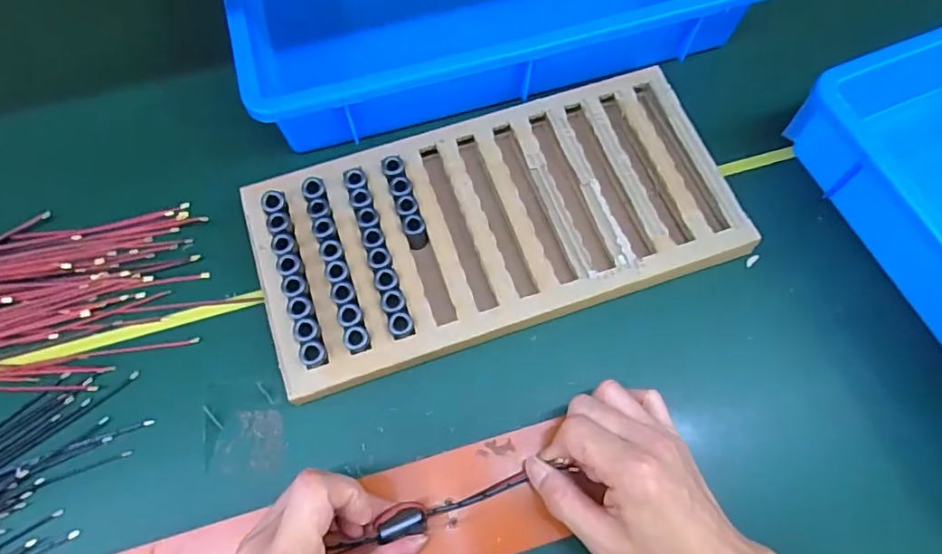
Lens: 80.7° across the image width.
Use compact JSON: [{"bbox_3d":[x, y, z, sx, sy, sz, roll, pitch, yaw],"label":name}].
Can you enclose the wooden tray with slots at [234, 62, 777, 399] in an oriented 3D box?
[{"bbox_3d":[0.019,-0.044,0.438,0.358,0.035,0.179,-18,69,-8],"label":"wooden tray with slots"}]

